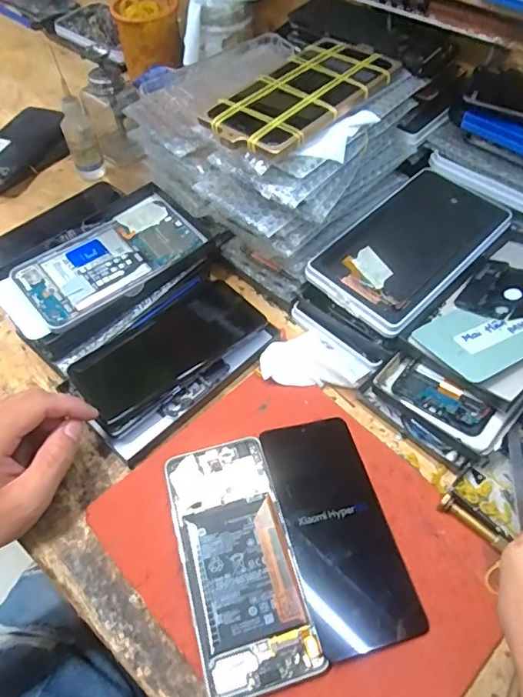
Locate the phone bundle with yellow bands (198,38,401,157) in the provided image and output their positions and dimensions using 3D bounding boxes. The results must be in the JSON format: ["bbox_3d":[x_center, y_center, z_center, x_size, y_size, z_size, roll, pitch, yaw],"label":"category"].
[{"bbox_3d":[0.032,-0.204,0.409,0.082,0.021,0.159,38,66,23],"label":"phone bundle with yellow bands"}]

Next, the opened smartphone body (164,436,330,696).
[{"bbox_3d":[-0.016,0.139,0.343,0.071,0.009,0.157,-14,56,-8],"label":"opened smartphone body"}]

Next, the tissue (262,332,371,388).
[{"bbox_3d":[0.044,0.007,0.440,0.086,0.017,0.055,-1,55,1],"label":"tissue"}]

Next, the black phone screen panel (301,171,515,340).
[{"bbox_3d":[0.134,-0.093,0.454,0.179,0.015,0.101,-38,63,-22],"label":"black phone screen panel"}]

